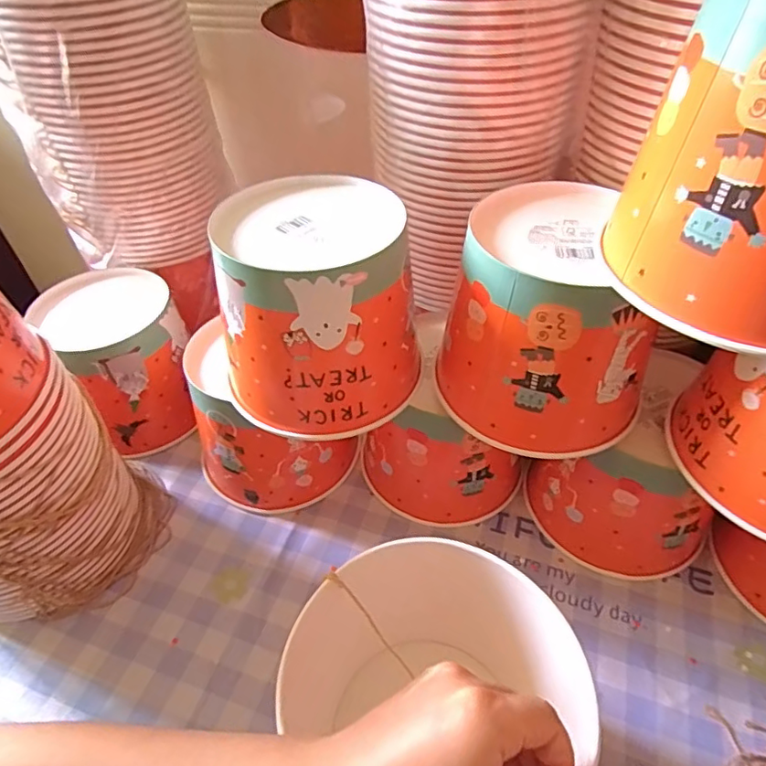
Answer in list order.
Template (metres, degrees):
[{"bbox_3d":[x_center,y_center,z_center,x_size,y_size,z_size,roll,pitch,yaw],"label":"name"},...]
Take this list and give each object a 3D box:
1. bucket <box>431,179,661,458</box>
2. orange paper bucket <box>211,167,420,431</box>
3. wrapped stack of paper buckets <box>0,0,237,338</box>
[{"bbox_3d":[0.115,-0.048,0.386,0.138,0.136,0.140,5,47,7],"label":"bucket"},{"bbox_3d":[-0.051,-0.058,0.401,0.140,0.130,0.143,-9,47,-6],"label":"orange paper bucket"},{"bbox_3d":[-0.249,-0.257,0.513,0.140,0.351,0.144,13,49,14],"label":"wrapped stack of paper buckets"}]

